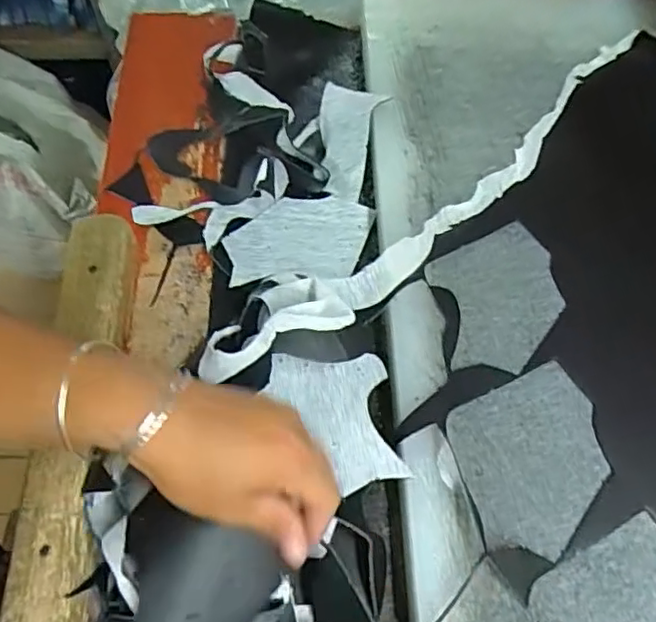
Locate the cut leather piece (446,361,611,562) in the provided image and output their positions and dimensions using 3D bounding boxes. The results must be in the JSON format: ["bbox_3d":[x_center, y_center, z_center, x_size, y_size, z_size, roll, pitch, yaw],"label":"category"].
[{"bbox_3d":[0.138,0.097,0.419,0.101,0.005,0.111,-13,61,-9],"label":"cut leather piece"}]

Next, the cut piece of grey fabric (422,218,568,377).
[{"bbox_3d":[0.130,-0.011,0.484,0.095,0.006,0.117,-8,64,-6],"label":"cut piece of grey fabric"}]

